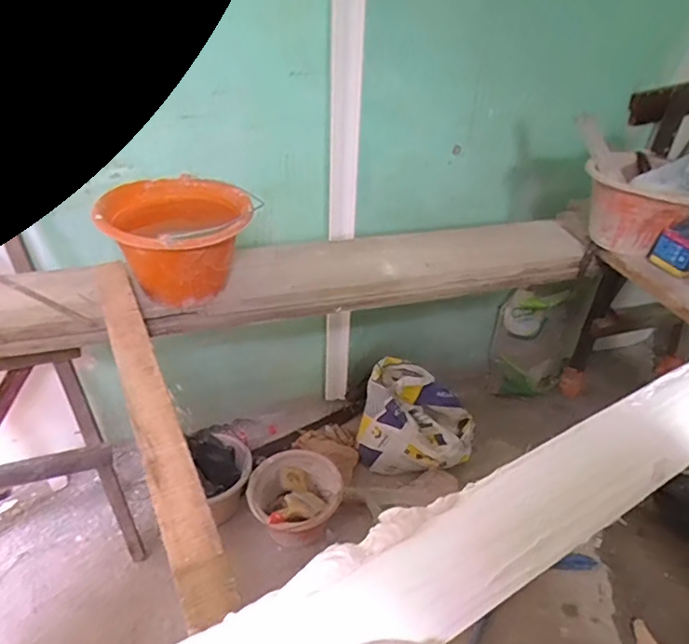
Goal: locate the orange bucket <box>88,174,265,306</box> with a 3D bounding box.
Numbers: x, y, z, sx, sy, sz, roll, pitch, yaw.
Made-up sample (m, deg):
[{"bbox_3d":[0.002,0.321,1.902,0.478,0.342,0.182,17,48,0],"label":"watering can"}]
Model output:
[{"bbox_3d":[-0.297,-0.141,0.958,0.243,0.165,0.245,2,35,-1],"label":"orange bucket"}]

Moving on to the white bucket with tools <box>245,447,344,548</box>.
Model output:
[{"bbox_3d":[-0.137,0.490,1.458,0.248,0.168,0.244,2,35,-1],"label":"white bucket with tools"}]

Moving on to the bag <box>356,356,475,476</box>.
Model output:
[{"bbox_3d":[0.229,0.314,1.647,0.350,0.281,0.233,8,35,8],"label":"bag"}]

